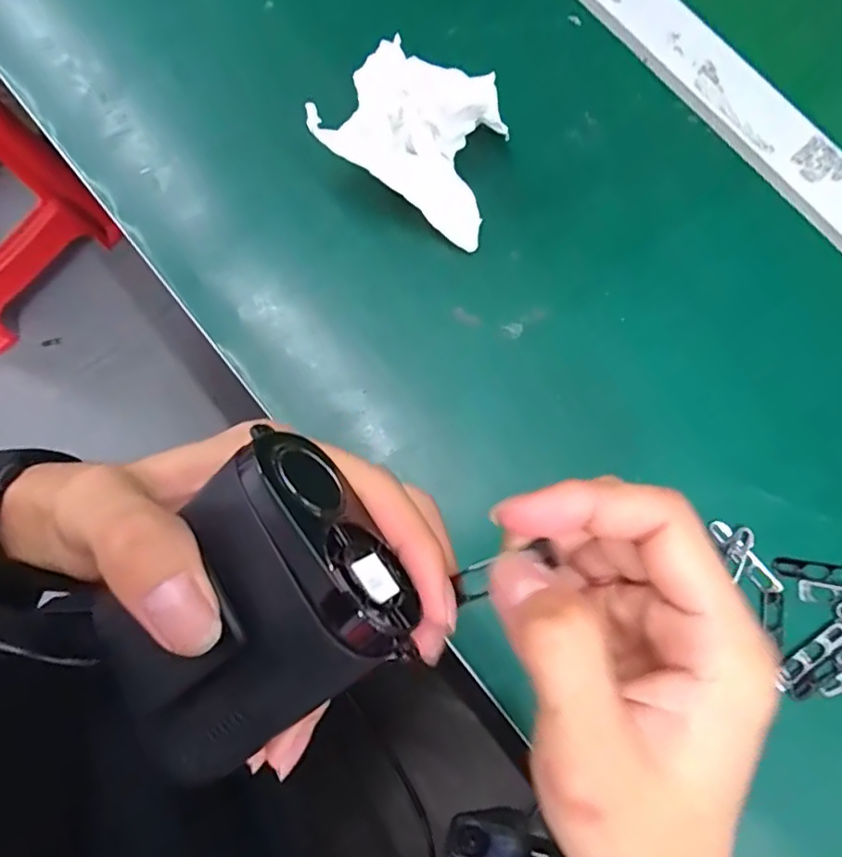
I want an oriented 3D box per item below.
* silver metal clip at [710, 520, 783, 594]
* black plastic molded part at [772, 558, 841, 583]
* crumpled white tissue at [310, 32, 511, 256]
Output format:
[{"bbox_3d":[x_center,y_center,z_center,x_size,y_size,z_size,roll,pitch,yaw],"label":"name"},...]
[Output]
[{"bbox_3d":[0.158,0.063,0.290,0.010,0.004,0.042,-39,81,-8],"label":"silver metal clip"},{"bbox_3d":[0.194,0.069,0.288,0.045,0.004,0.008,8,78,1],"label":"black plastic molded part"},{"bbox_3d":[0.001,-0.156,0.312,0.099,0.047,0.092,35,80,7],"label":"crumpled white tissue"}]

